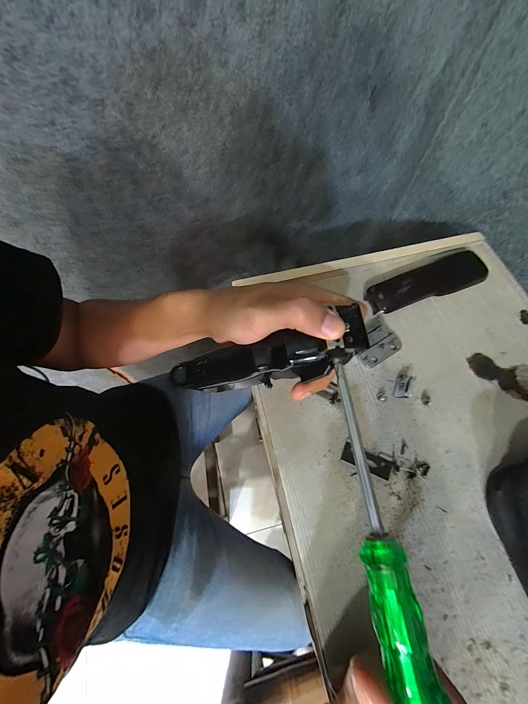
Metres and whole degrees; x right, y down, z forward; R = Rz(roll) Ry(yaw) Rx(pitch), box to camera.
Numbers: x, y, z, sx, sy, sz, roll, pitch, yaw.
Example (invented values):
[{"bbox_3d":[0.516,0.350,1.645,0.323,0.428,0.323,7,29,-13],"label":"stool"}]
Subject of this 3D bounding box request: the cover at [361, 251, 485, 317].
[{"bbox_3d":[0.176,-0.075,0.286,0.138,0.016,0.038,-21,68,-7],"label":"cover"}]

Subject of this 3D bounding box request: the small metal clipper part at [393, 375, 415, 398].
[{"bbox_3d":[0.127,0.031,0.244,0.011,0.014,0.023,24,69,11],"label":"small metal clipper part"}]

